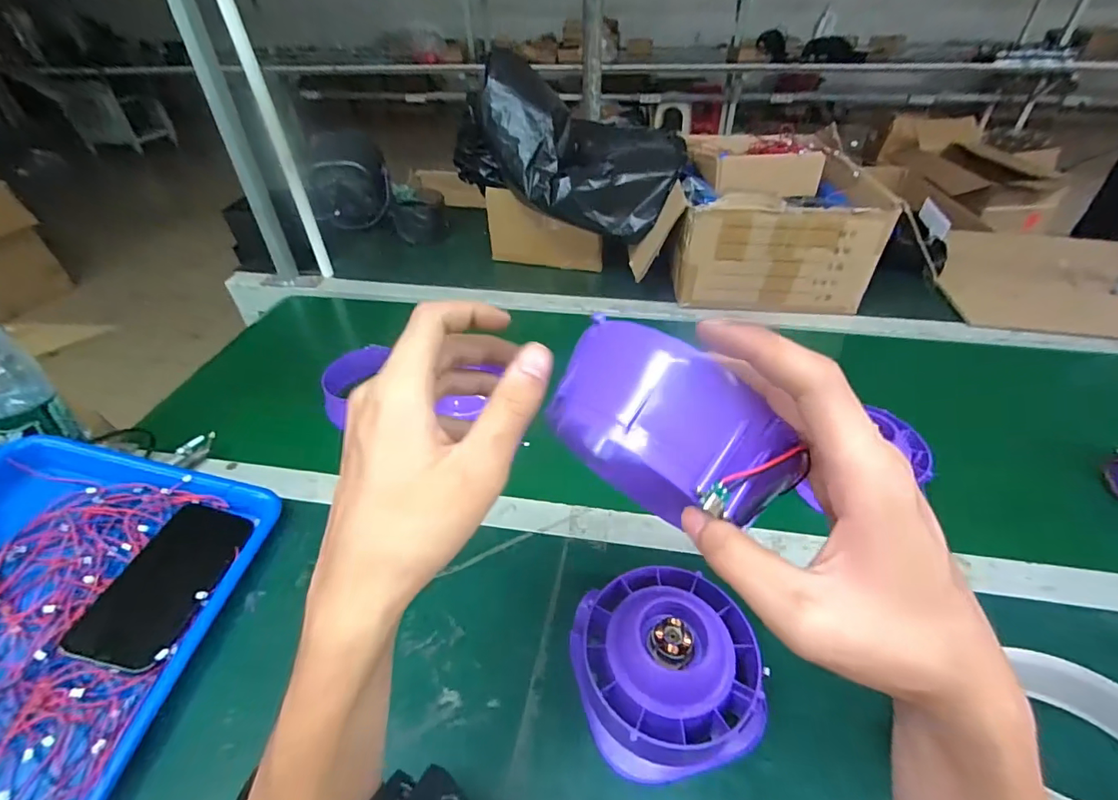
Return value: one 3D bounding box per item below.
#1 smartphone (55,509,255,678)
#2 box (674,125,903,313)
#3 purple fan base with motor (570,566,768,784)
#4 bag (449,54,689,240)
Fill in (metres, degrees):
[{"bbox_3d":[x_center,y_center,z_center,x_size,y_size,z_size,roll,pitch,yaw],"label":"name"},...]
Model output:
[{"bbox_3d":[-0.346,0.159,0.426,0.076,0.015,0.138,21,51,-6],"label":"smartphone"},{"bbox_3d":[0.367,-0.328,0.865,0.301,0.178,0.353,6,42,9],"label":"box"},{"bbox_3d":[0.079,0.196,0.366,0.122,0.080,0.129,-1,41,1],"label":"purple fan base with motor"},{"bbox_3d":[-0.012,-0.376,0.800,0.373,0.218,0.169,30,45,-1],"label":"bag"}]

